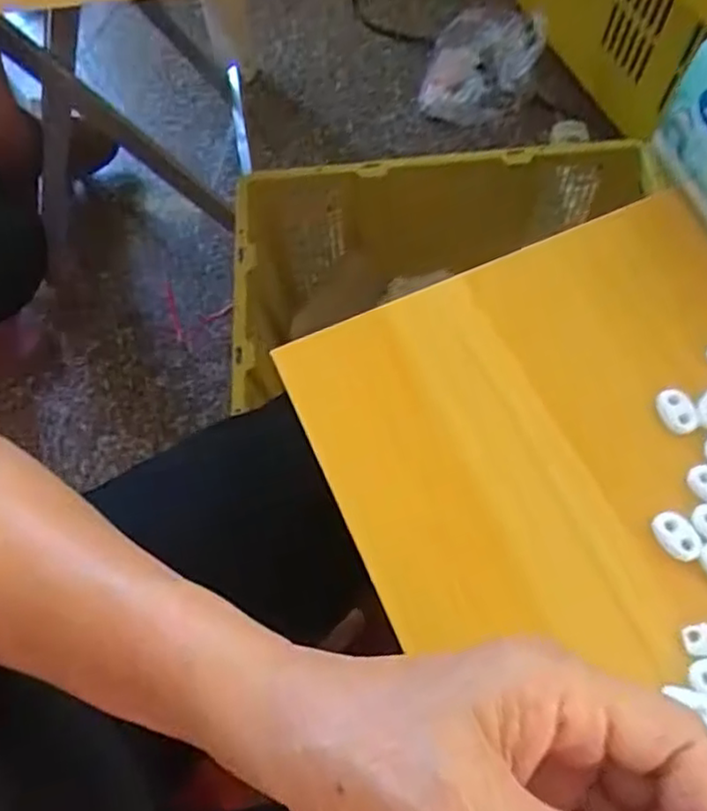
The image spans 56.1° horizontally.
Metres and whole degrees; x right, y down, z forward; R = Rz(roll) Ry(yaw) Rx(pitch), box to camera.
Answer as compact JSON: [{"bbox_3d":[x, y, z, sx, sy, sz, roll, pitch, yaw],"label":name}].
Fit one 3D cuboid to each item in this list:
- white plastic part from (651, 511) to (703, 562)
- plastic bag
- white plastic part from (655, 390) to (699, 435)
[{"bbox_3d":[0.145,0.059,0.297,0.015,0.005,0.022,-31,70,-11],"label":"white plastic part"},{"bbox_3d":[0.204,-0.547,1.071,0.174,0.113,0.206,11,68,6],"label":"plastic bag"},{"bbox_3d":[0.156,0.004,0.320,0.014,0.009,0.022,-21,68,-7],"label":"white plastic part"}]

